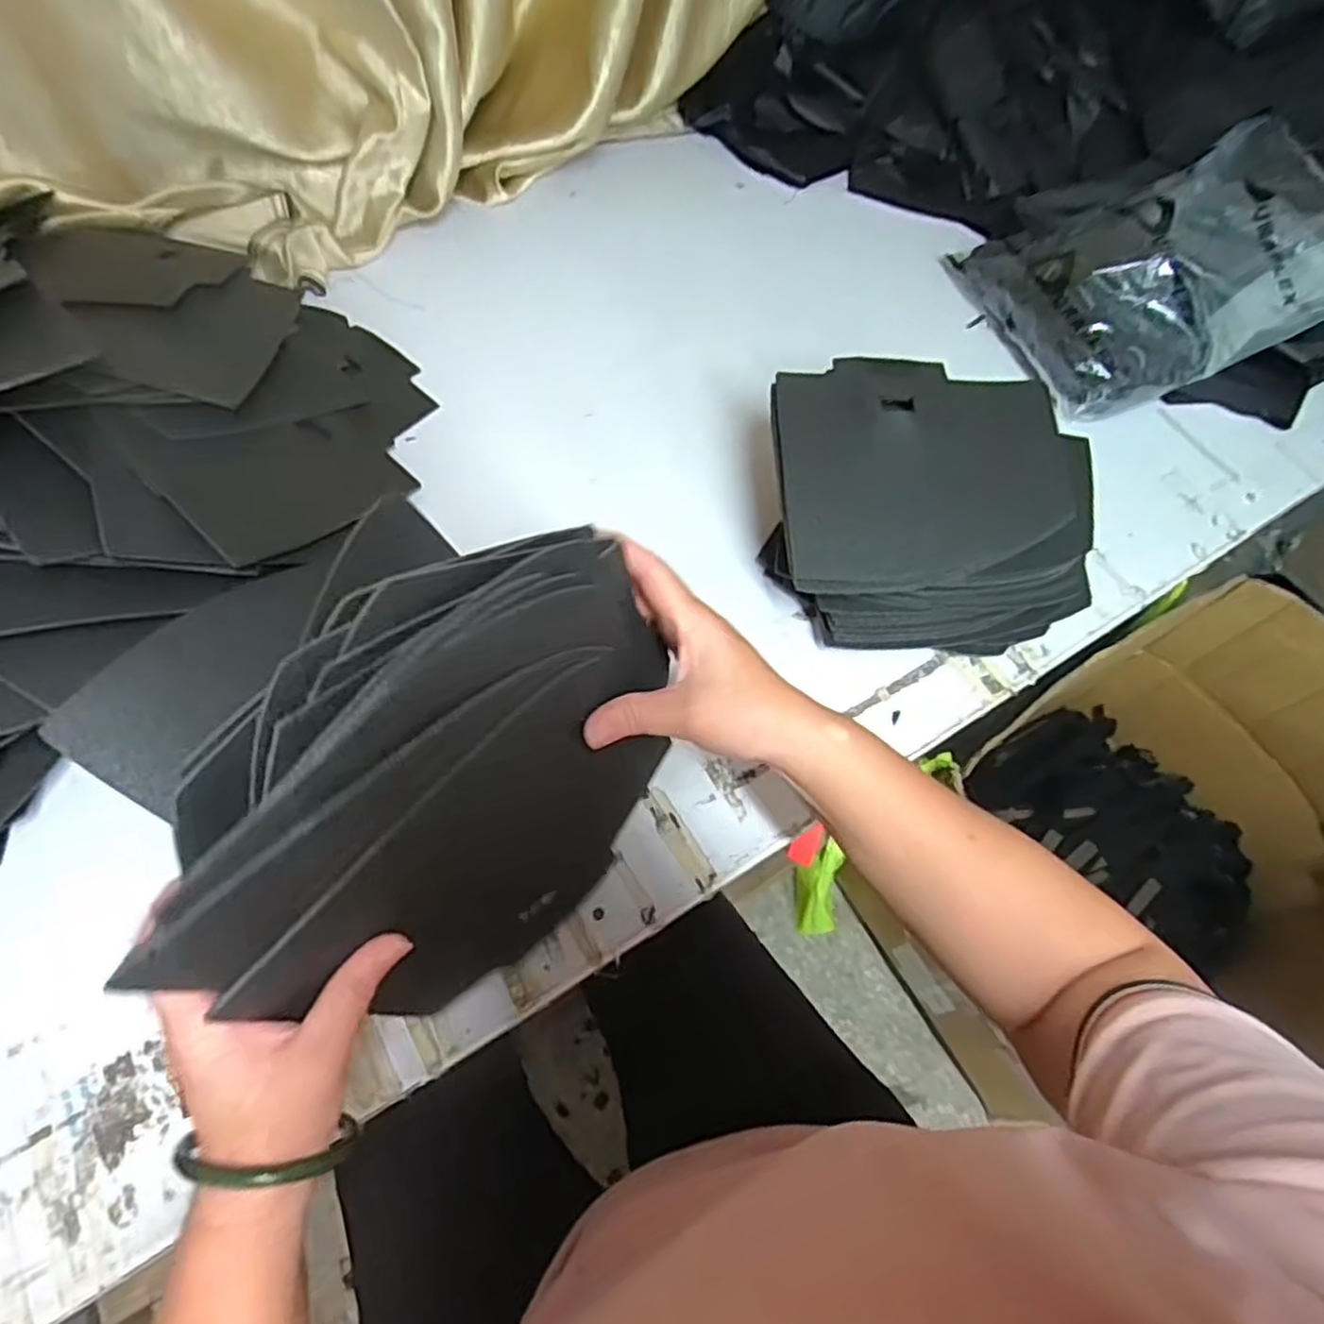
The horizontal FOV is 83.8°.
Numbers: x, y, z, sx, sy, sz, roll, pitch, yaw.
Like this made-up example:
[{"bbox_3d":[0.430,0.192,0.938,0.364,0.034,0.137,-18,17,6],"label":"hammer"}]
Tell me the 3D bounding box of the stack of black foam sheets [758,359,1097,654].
[{"bbox_3d":[0.218,-0.128,0.601,0.259,0.112,0.201,2,62,-3],"label":"stack of black foam sheets"}]

